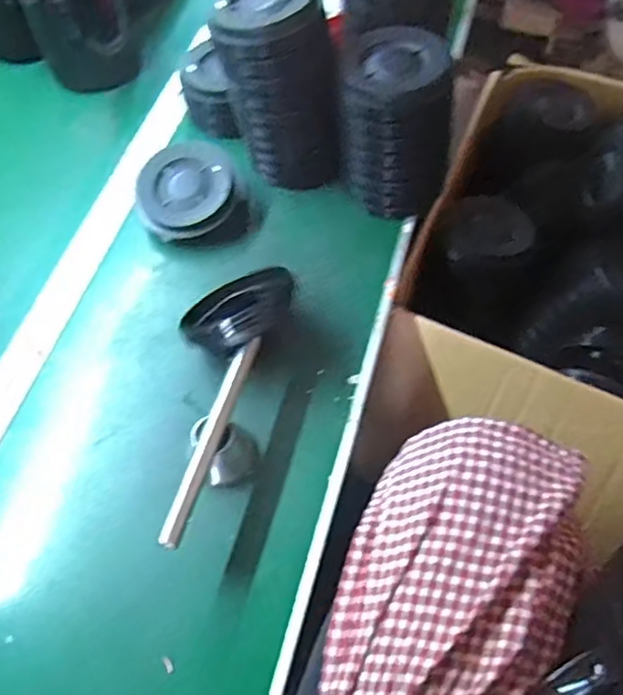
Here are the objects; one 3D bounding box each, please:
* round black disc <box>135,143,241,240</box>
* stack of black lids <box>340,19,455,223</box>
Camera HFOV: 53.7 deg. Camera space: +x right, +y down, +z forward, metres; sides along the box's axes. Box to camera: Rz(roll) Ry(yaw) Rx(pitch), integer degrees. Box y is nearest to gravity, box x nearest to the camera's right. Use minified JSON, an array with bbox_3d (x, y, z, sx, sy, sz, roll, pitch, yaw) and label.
[{"bbox_3d":[-0.144,-0.182,0.707,0.115,0.015,0.109,-1,81,4],"label":"round black disc"},{"bbox_3d":[0.094,-0.243,0.682,0.125,0.166,0.113,-4,60,2],"label":"stack of black lids"}]

